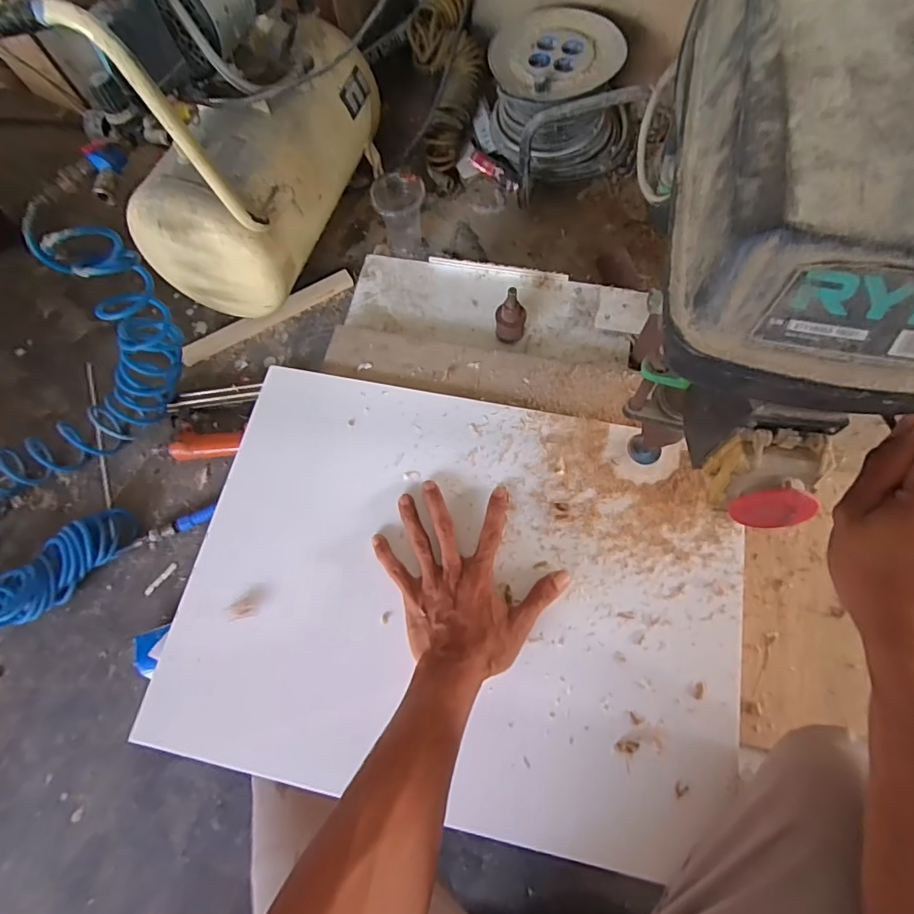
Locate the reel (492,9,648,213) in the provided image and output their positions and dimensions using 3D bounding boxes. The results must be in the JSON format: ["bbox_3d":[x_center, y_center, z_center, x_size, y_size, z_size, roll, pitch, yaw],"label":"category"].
[{"bbox_3d":[0.174,-0.618,0.891,0.215,0.157,0.287,-15,70,-2],"label":"reel"}]

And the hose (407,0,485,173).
[{"bbox_3d":[-0.021,-0.733,0.943,0.135,0.091,0.401,2,97,2],"label":"hose"}]

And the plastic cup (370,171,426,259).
[{"bbox_3d":[-0.095,-0.413,0.900,0.085,0.136,0.085,-1,70,3],"label":"plastic cup"}]

